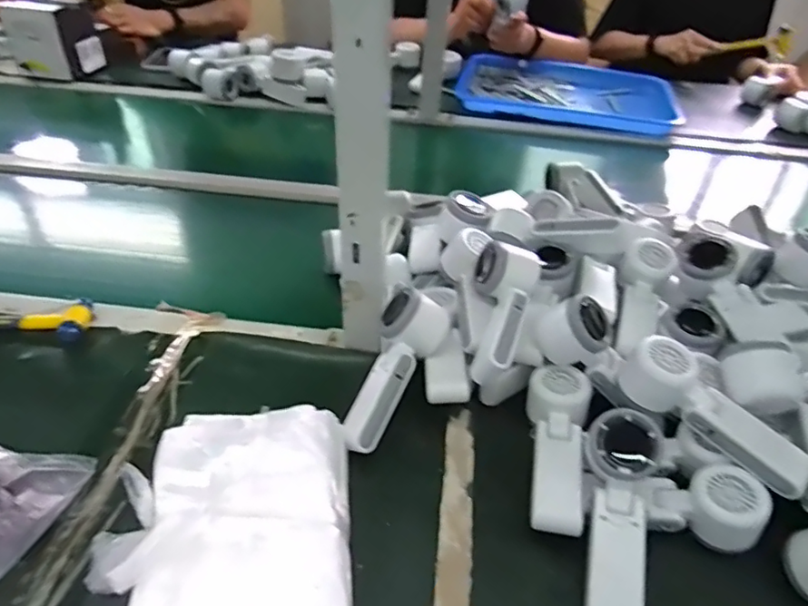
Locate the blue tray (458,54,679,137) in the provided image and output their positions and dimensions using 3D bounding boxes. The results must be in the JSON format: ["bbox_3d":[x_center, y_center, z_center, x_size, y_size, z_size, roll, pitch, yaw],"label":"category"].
[{"bbox_3d":[0.369,-0.483,1.287,0.481,0.043,0.323,10,41,8],"label":"blue tray"}]

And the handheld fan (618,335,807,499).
[{"bbox_3d":[0.272,0.095,0.493,0.158,0.057,0.058,30,47,28],"label":"handheld fan"}]

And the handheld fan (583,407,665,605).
[{"bbox_3d":[0.174,0.174,0.460,0.055,0.044,0.167,11,68,9],"label":"handheld fan"}]

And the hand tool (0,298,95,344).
[{"bbox_3d":[-0.480,0.022,0.632,0.238,0.022,0.055,-1,40,-5],"label":"hand tool"}]

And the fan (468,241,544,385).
[{"bbox_3d":[0.096,0.009,0.569,0.066,0.053,0.153,11,58,9],"label":"fan"}]

